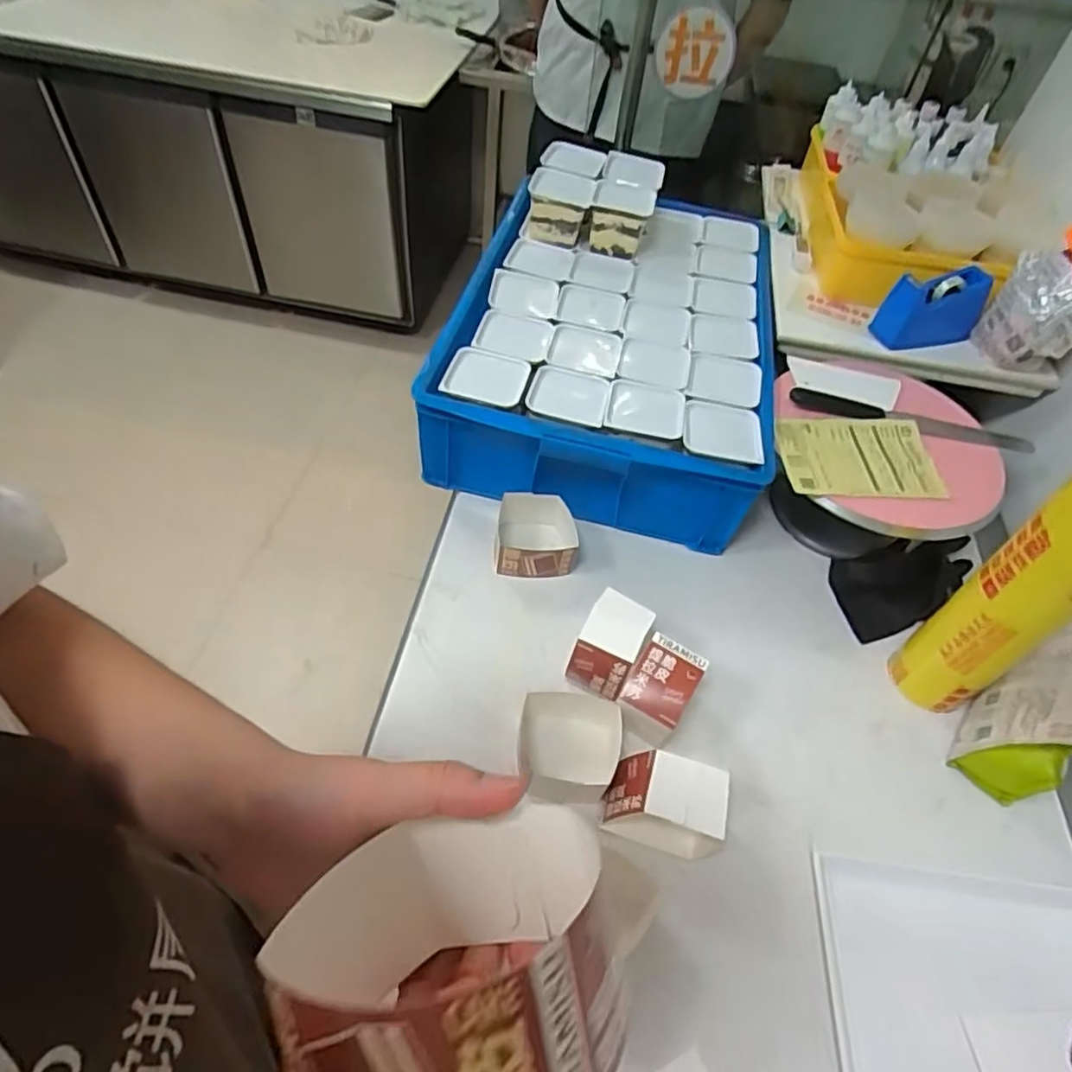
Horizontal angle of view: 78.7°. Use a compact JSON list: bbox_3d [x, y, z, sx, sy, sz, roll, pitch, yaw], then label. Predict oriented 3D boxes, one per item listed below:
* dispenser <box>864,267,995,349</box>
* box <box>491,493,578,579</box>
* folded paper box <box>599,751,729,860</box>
[{"bbox_3d":[0.553,-0.313,0.914,0.140,0.101,0.056,-10,54,-14],"label":"dispenser"},{"bbox_3d":[0.002,0.001,0.813,0.100,0.056,0.090,5,51,-2],"label":"box"},{"bbox_3d":[0.124,0.248,0.607,0.105,0.083,0.059,19,52,8],"label":"folded paper box"}]

